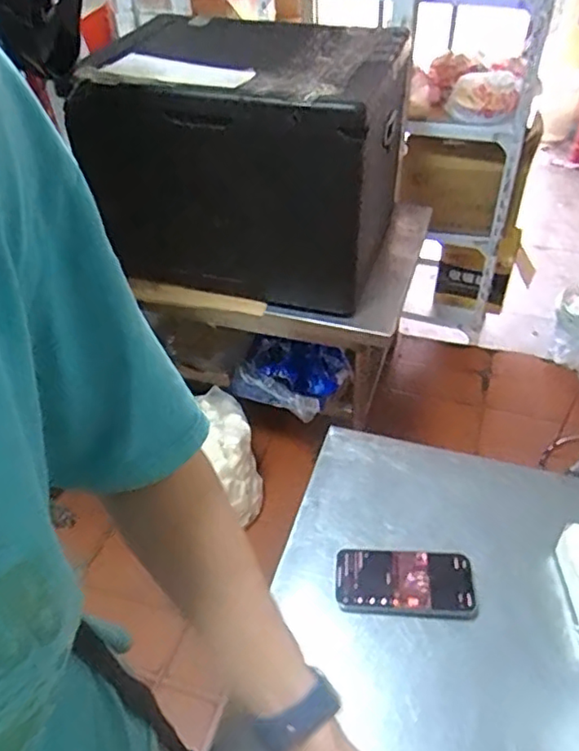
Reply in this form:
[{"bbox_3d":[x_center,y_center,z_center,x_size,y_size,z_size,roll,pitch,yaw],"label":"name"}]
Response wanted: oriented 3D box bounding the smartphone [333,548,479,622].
[{"bbox_3d":[0.121,0.219,0.645,0.144,0.012,0.072,4,43,6],"label":"smartphone"}]

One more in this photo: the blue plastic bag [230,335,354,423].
[{"bbox_3d":[0.007,0.009,1.677,0.304,0.161,0.161,10,44,12],"label":"blue plastic bag"}]

